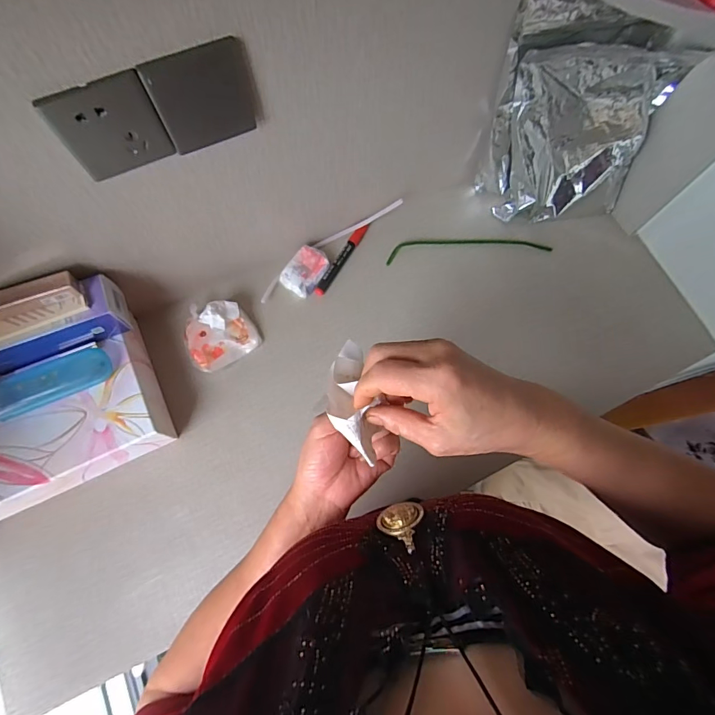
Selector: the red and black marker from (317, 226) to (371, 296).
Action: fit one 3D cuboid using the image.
[{"bbox_3d":[-0.025,-0.158,0.672,0.018,0.016,0.139,32,74,9],"label":"red and black marker"}]

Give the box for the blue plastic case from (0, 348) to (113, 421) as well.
[{"bbox_3d":[-0.390,0.030,0.520,0.148,0.034,0.044,-26,74,-9],"label":"blue plastic case"}]

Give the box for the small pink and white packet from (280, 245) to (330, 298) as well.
[{"bbox_3d":[-0.081,-0.137,0.661,0.054,0.030,0.077,31,74,9],"label":"small pink and white packet"}]

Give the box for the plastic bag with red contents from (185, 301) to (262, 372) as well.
[{"bbox_3d":[-0.210,-0.039,0.623,0.099,0.049,0.096,-33,76,-11],"label":"plastic bag with red contents"}]

